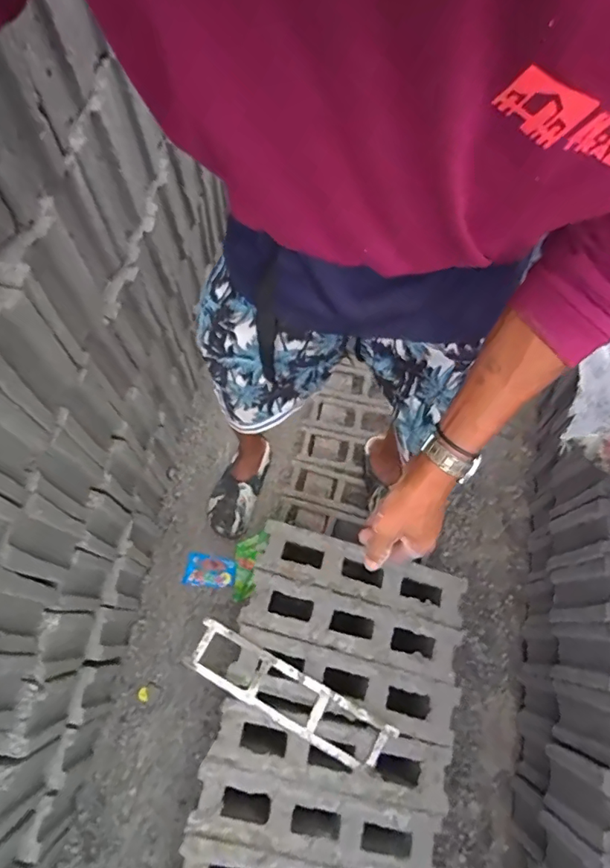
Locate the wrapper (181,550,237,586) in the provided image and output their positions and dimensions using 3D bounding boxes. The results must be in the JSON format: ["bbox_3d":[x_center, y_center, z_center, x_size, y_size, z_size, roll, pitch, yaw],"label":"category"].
[{"bbox_3d":[-0.227,0.326,1.166,0.121,0.015,0.073,12,68,2],"label":"wrapper"}]

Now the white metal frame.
[{"bbox_3d":[-0.031,0.449,0.842,0.362,0.023,0.088,28,69,8],"label":"white metal frame"}]

